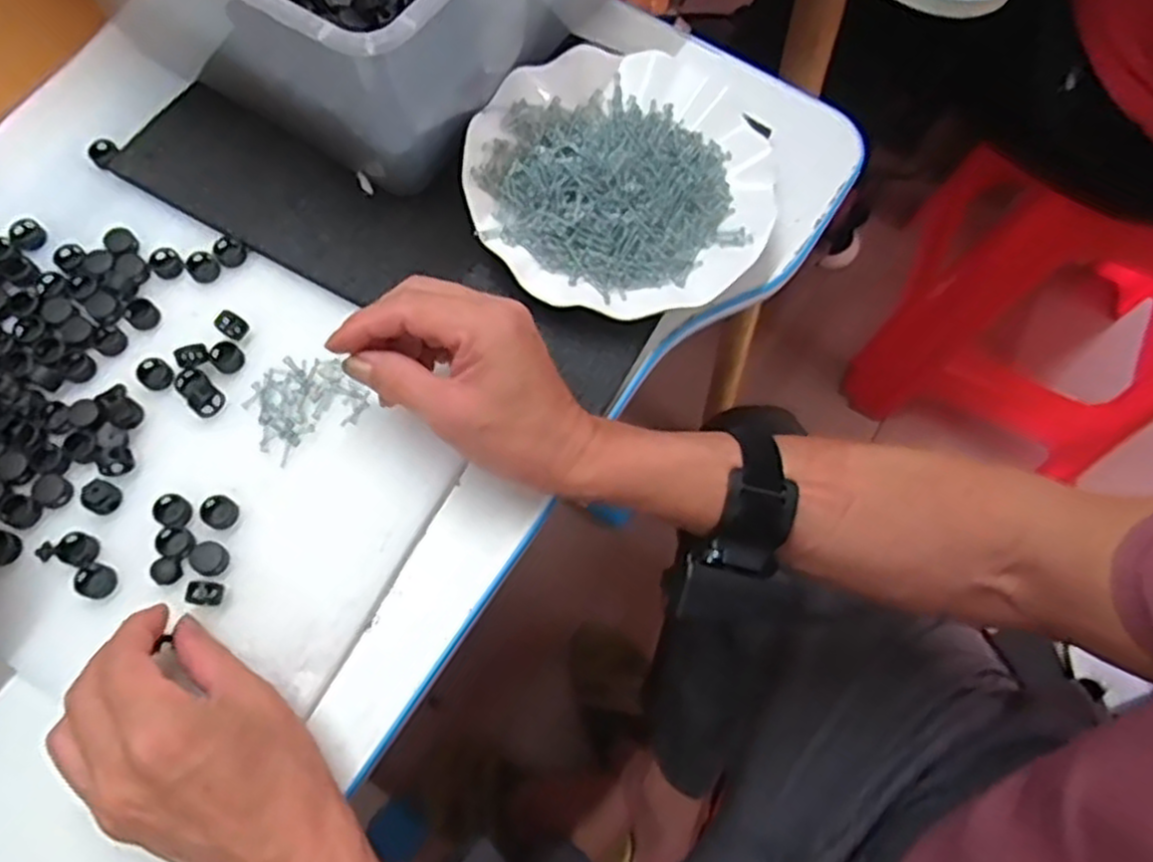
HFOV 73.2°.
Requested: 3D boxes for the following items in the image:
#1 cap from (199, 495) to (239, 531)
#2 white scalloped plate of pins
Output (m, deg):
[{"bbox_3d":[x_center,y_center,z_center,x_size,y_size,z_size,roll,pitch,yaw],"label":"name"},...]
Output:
[{"bbox_3d":[-0.187,0.042,0.406,0.018,0.008,0.017,1,69,-2],"label":"cap"},{"bbox_3d":[0.028,-0.150,0.471,0.178,0.049,0.172,1,69,-2],"label":"white scalloped plate of pins"}]

